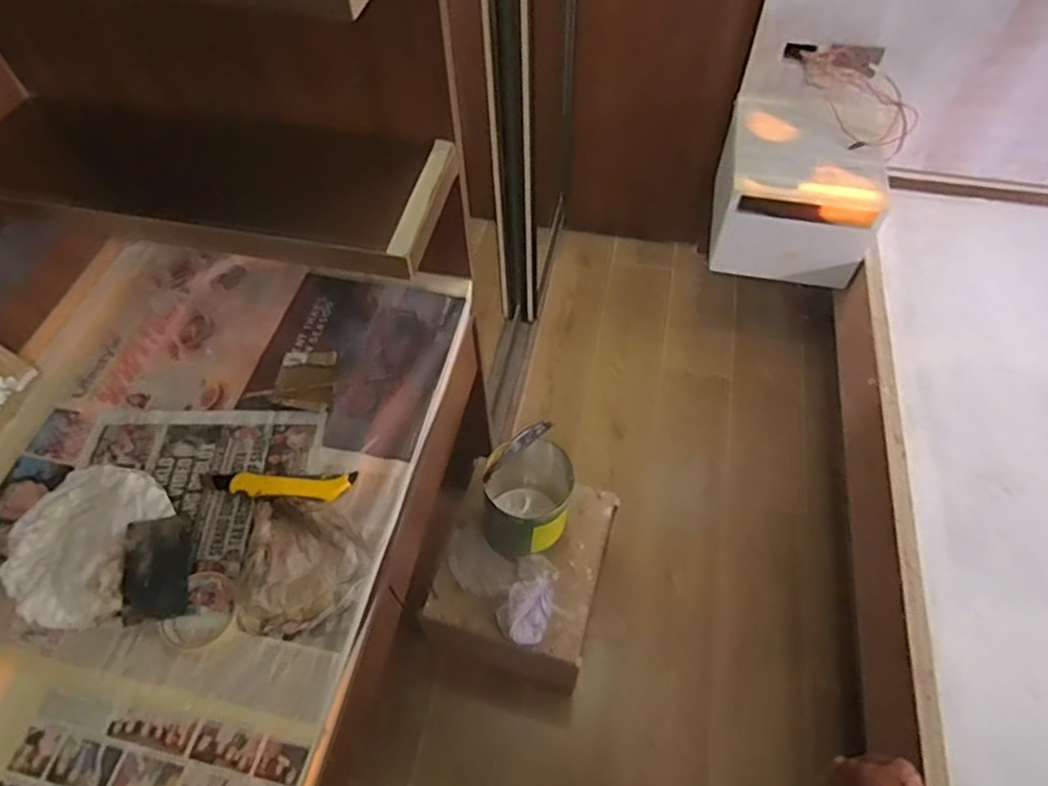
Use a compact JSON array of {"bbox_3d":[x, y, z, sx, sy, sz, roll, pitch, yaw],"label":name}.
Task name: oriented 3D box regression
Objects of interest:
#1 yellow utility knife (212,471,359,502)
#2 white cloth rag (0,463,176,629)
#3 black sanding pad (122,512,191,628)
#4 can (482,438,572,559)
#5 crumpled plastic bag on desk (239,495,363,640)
[{"bbox_3d":[-0.304,0.116,0.816,0.175,0.022,0.041,-1,57,1],"label":"yellow utility knife"},{"bbox_3d":[-0.521,0.172,0.767,0.165,0.028,0.183,13,58,9],"label":"white cloth rag"},{"bbox_3d":[-0.421,0.203,0.747,0.069,0.031,0.116,-13,57,-7],"label":"black sanding pad"},{"bbox_3d":[0.007,0.215,1.271,0.169,0.202,0.179,-1,57,1],"label":"can"},{"bbox_3d":[-0.254,0.193,0.752,0.141,0.045,0.155,-2,57,0],"label":"crumpled plastic bag on desk"}]

